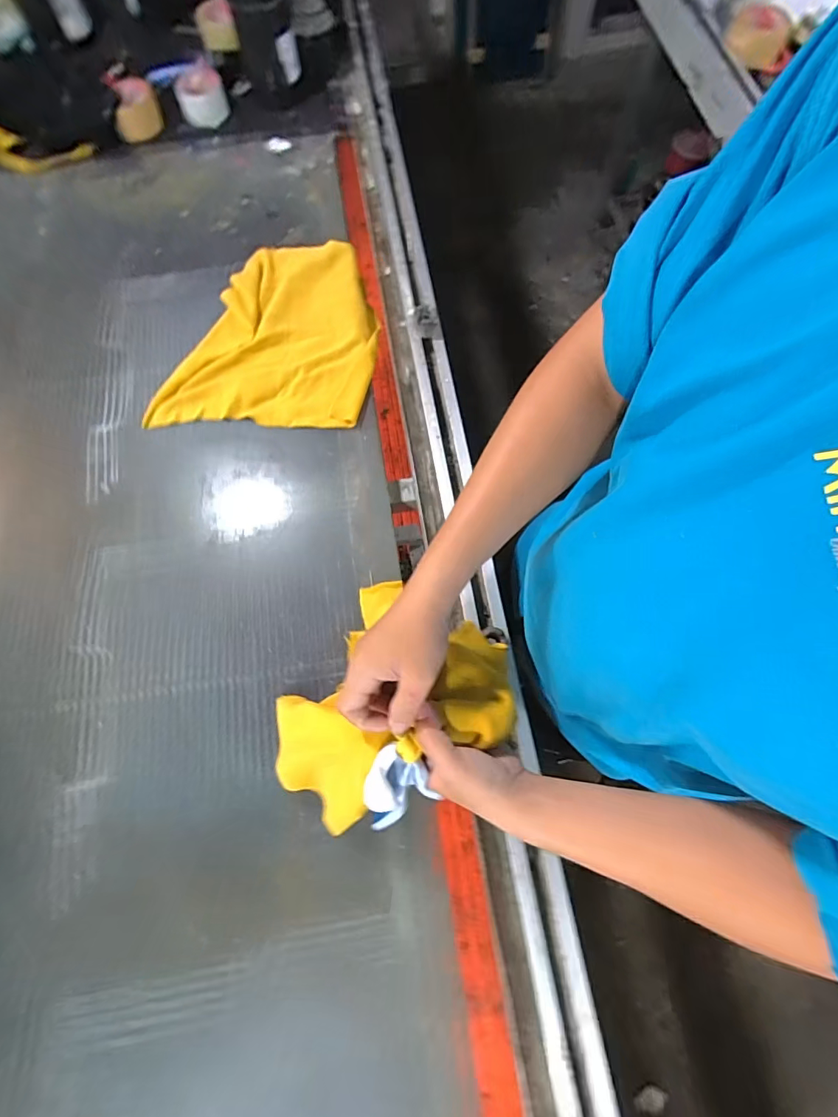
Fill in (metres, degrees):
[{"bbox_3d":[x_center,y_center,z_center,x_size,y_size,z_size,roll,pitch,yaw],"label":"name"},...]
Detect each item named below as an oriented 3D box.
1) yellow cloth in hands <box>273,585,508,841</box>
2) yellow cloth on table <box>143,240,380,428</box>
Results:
[{"bbox_3d":[-0.034,0.157,0.476,0.213,0.149,0.247,32,75,11],"label":"yellow cloth in hands"},{"bbox_3d":[-0.235,-0.365,0.721,0.318,0.035,0.344,1,71,1],"label":"yellow cloth on table"}]

